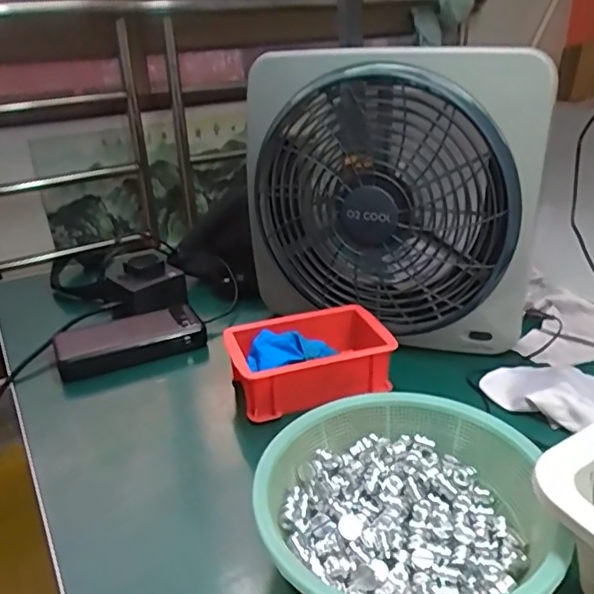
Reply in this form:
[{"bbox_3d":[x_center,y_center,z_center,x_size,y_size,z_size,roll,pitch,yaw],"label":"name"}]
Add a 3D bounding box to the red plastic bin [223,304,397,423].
[{"bbox_3d":[0.012,0.058,0.548,0.152,0.052,0.103,-8,26,-10],"label":"red plastic bin"}]

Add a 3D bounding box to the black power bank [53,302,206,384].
[{"bbox_3d":[-0.178,0.046,0.617,0.150,0.025,0.071,-14,27,-21],"label":"black power bank"}]

